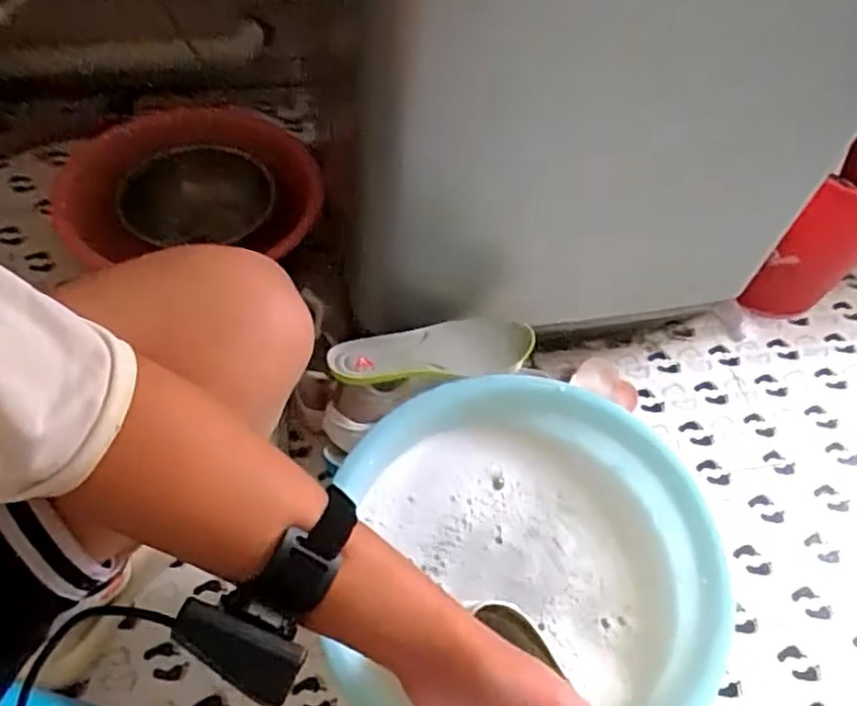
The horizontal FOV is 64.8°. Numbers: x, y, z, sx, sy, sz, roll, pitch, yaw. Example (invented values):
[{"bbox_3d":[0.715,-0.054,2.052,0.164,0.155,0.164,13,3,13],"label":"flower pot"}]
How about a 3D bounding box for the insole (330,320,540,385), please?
[{"bbox_3d":[0.002,-0.003,0.732,0.216,0.027,0.069,-9,58,-9],"label":"insole"}]

